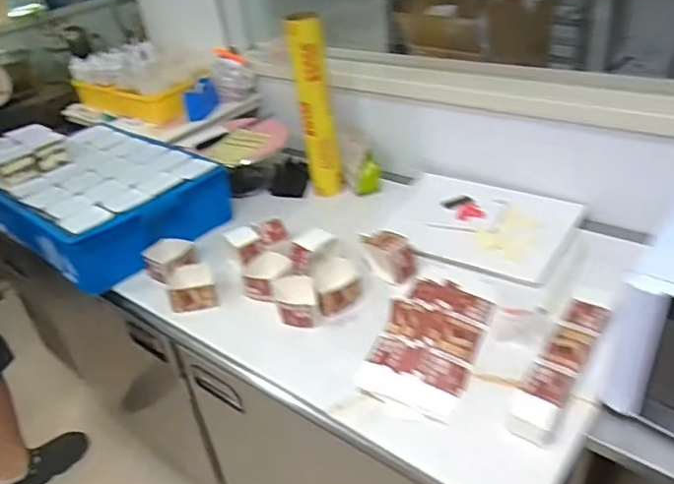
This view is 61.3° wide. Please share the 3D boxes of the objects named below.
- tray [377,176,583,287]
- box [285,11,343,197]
[{"bbox_3d":[0.323,-0.046,1.336,0.421,0.025,0.330,17,41,32],"label":"tray"},{"bbox_3d":[-0.052,-0.343,1.462,0.082,0.451,0.077,-5,34,4],"label":"box"}]

